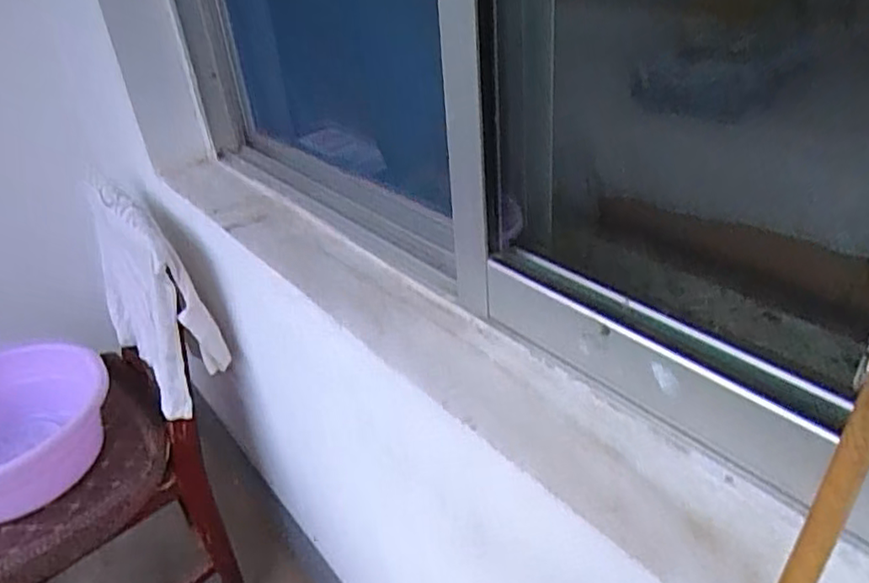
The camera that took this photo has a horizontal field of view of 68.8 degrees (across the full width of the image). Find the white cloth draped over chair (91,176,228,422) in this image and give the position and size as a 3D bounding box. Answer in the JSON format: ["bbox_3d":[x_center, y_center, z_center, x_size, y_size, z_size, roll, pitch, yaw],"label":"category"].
[{"bbox_3d":[-0.496,0.007,1.087,0.118,0.294,0.340,-28,38,-28],"label":"white cloth draped over chair"}]

